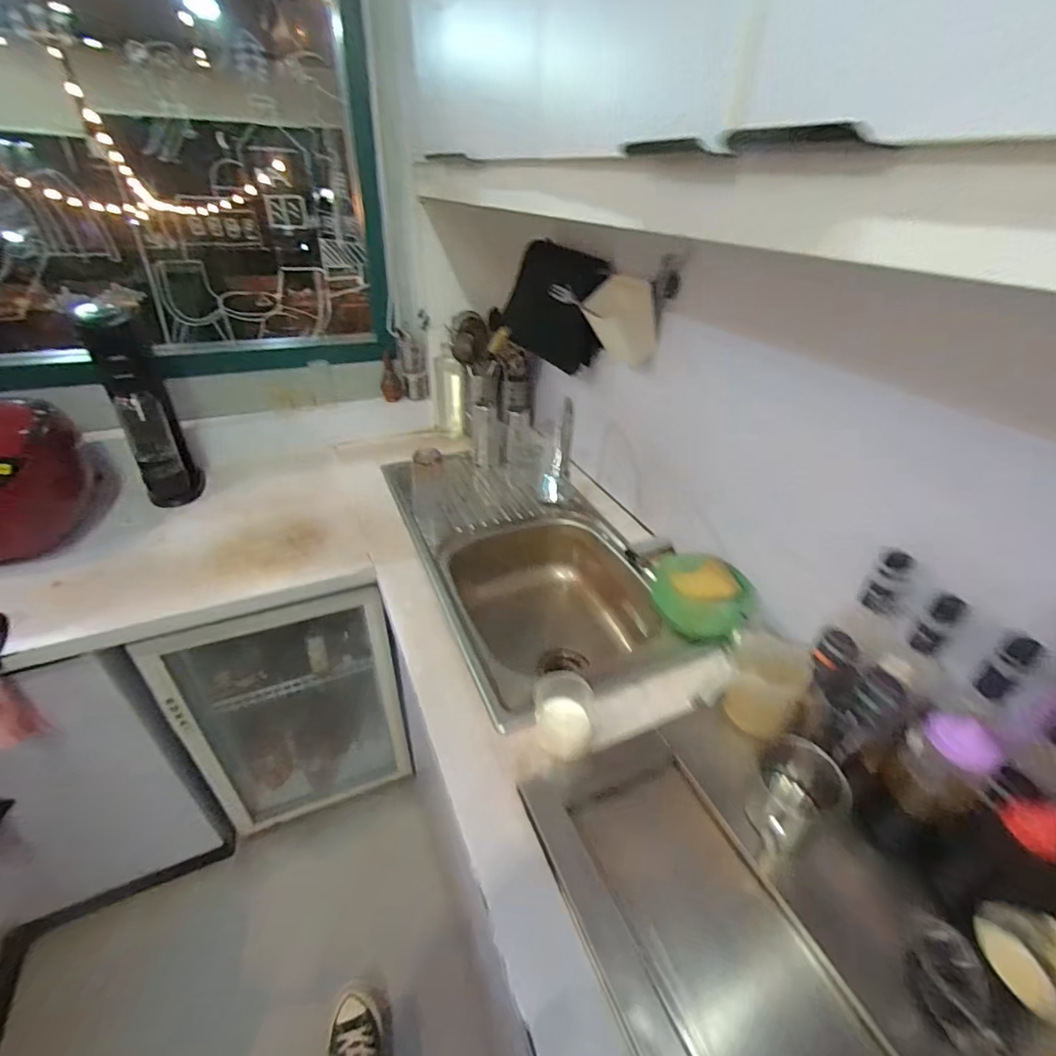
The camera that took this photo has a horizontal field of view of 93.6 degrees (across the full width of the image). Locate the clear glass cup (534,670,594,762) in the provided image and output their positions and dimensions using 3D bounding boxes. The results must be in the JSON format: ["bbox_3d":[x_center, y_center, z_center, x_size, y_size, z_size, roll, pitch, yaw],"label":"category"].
[{"bbox_3d":[0.049,0.257,0.679,0.081,0.086,0.075,6,35,4],"label":"clear glass cup"}]

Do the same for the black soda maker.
[{"bbox_3d":[-0.829,-0.252,1.080,0.107,0.422,0.153,-22,42,-32],"label":"black soda maker"}]

